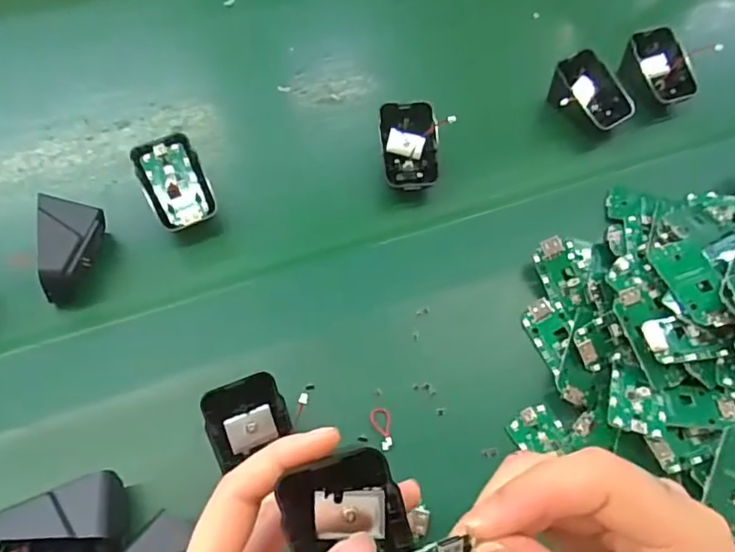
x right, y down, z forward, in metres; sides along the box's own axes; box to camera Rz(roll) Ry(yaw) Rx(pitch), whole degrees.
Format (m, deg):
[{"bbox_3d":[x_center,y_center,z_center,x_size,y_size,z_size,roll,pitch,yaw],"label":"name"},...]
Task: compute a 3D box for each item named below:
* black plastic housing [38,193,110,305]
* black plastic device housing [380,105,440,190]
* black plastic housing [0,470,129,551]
[{"bbox_3d":[-0.203,-0.016,0.387,0.032,0.048,0.063,1,62,-3],"label":"black plastic housing"},{"bbox_3d":[0.033,-0.101,0.438,0.043,0.012,0.069,-6,87,8],"label":"black plastic device housing"},{"bbox_3d":[-0.162,0.127,0.301,0.070,0.039,0.047,6,62,0],"label":"black plastic housing"}]

